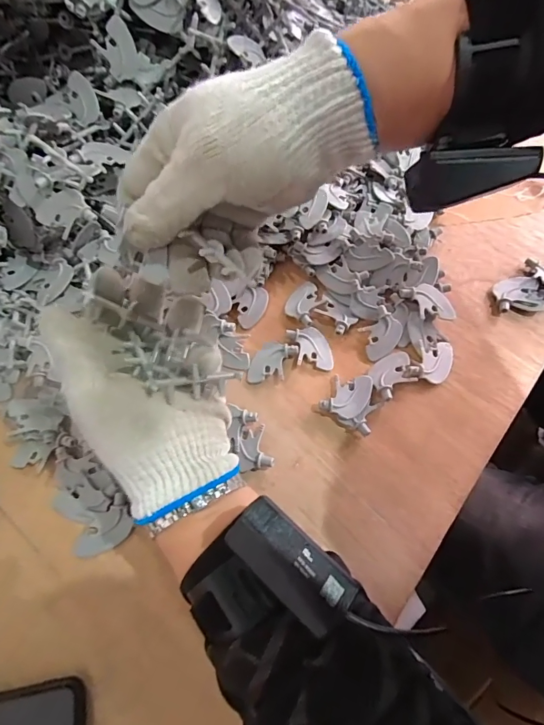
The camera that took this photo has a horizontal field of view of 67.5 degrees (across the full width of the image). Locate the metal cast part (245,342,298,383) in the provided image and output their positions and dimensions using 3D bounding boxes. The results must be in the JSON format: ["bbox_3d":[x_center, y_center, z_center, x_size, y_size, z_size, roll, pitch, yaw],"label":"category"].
[{"bbox_3d":[-0.001,0.001,0.350,0.031,0.010,0.042,23,67,9],"label":"metal cast part"}]

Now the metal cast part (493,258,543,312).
[{"bbox_3d":[0.239,-0.068,0.382,0.067,0.014,0.044,-32,70,-14],"label":"metal cast part"}]

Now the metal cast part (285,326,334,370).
[{"bbox_3d":[0.034,-0.012,0.356,0.031,0.008,0.044,-19,68,-9],"label":"metal cast part"}]

